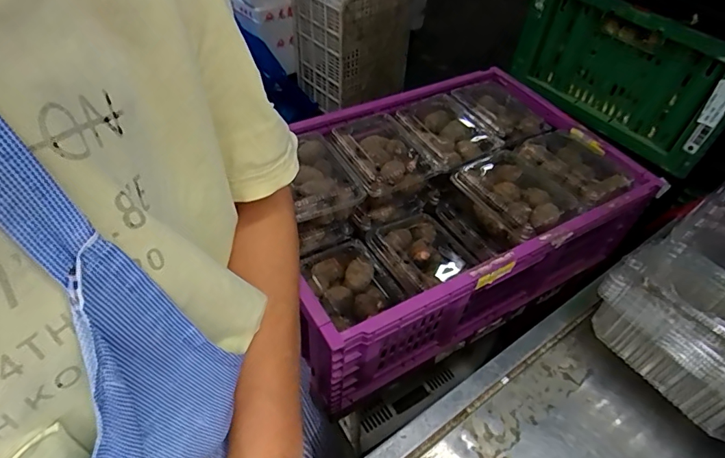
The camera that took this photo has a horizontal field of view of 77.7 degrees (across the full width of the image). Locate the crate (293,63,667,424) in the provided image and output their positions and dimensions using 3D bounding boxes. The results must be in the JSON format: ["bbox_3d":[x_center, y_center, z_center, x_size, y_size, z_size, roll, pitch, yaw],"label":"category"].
[{"bbox_3d":[0.113,-0.037,0.760,0.573,0.192,0.391,-22,52,-23],"label":"crate"}]

